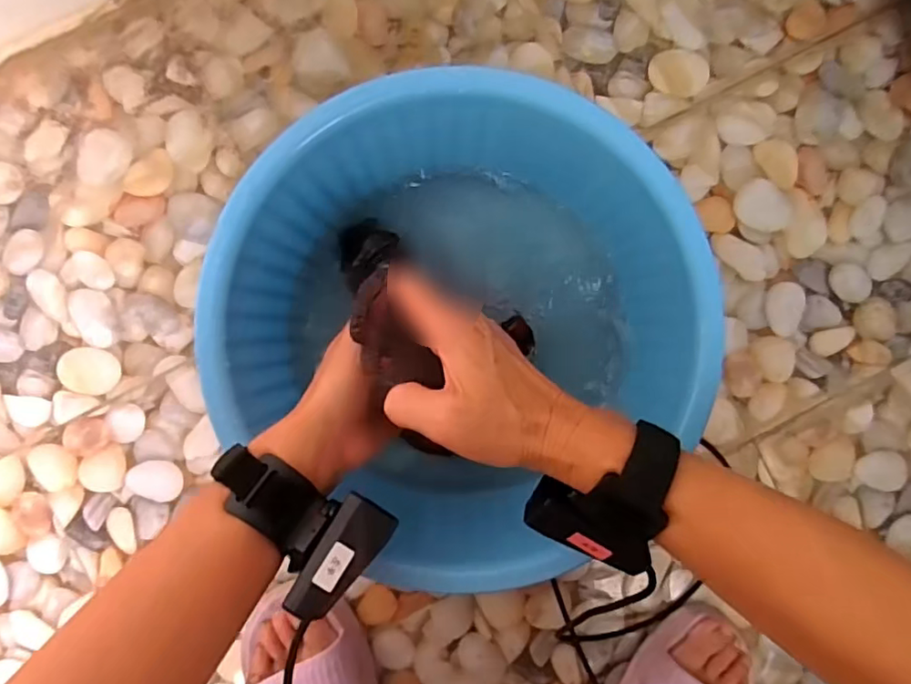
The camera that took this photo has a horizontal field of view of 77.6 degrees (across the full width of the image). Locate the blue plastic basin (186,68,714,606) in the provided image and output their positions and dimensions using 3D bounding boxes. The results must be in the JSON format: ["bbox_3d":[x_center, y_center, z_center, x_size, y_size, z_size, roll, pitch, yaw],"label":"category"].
[{"bbox_3d":[0.001,-0.010,0.437,0.326,0.144,0.300,0,90,-1],"label":"blue plastic basin"}]

